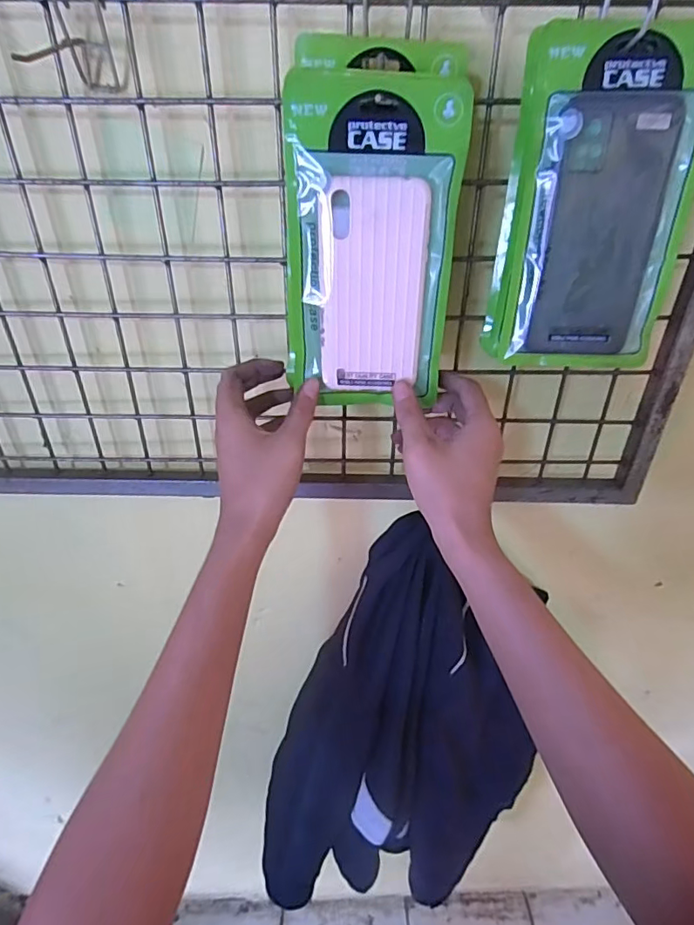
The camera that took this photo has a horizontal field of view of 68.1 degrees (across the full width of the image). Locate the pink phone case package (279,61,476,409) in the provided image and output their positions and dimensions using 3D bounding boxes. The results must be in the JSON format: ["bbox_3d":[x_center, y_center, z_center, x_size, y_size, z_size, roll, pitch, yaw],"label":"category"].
[{"bbox_3d":[0.016,-0.141,0.354,0.113,0.203,0.020,3,34,2],"label":"pink phone case package"}]

